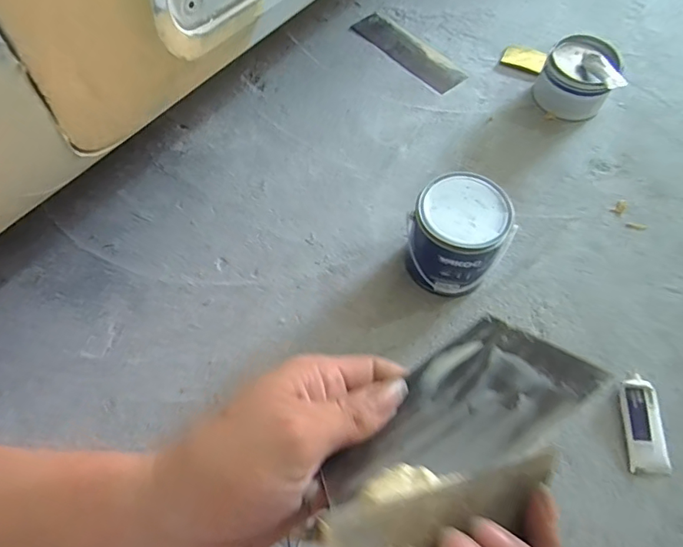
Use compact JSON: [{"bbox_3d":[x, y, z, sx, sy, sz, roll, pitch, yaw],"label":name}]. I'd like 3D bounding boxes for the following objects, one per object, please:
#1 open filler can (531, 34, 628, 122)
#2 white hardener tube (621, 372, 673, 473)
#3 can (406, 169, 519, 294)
[{"bbox_3d":[0.499,-0.417,1.003,0.146,0.115,0.153,0,64,-1],"label":"open filler can"},{"bbox_3d":[0.452,0.224,0.699,0.057,0.022,0.131,4,63,5],"label":"white hardener tube"},{"bbox_3d":[0.197,-0.058,0.791,0.143,0.162,0.141,0,64,-1],"label":"can"}]

